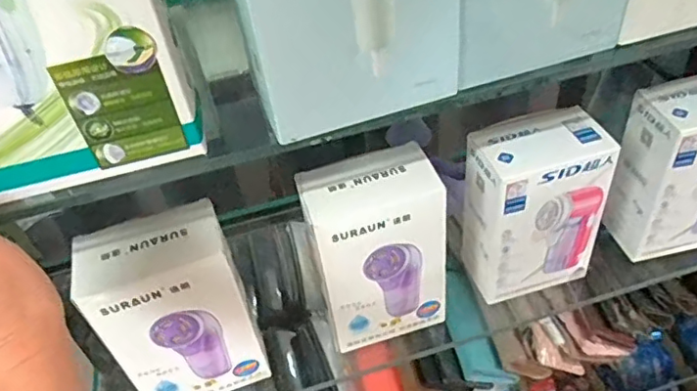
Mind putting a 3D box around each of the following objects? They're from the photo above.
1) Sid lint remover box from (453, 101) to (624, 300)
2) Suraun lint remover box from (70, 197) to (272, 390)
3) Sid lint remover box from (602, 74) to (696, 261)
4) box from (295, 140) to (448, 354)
[{"bbox_3d":[0.185,0.014,0.572,0.122,0.176,0.076,-15,43,-7],"label":"Sid lint remover box"},{"bbox_3d":[-0.152,0.107,0.512,0.118,0.187,0.067,-19,44,-11],"label":"Suraun lint remover box"},{"bbox_3d":[0.356,-0.028,0.594,0.119,0.179,0.075,-13,43,-5],"label":"Sid lint remover box"},{"bbox_3d":[0.026,0.054,0.545,0.119,0.184,0.072,-15,43,-7],"label":"box"}]

